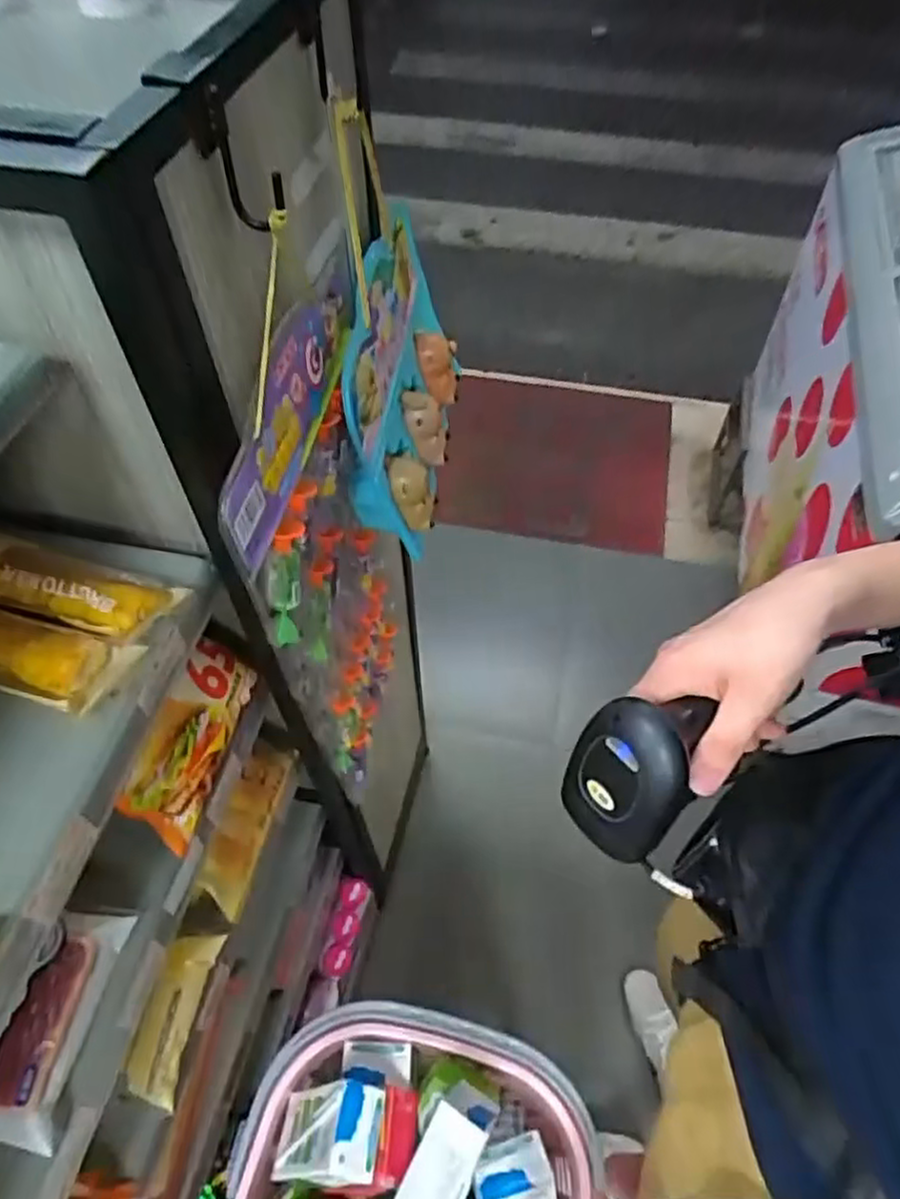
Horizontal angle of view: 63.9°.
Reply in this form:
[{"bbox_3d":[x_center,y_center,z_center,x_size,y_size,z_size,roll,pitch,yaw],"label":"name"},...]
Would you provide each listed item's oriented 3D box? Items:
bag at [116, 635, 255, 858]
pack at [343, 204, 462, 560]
[{"bbox_3d":[-0.203,0.105,0.570,0.046,0.083,0.146,17,57,11],"label":"bag"},{"bbox_3d":[-0.036,-0.207,0.652,0.066,0.207,0.241,7,56,5],"label":"pack"}]

